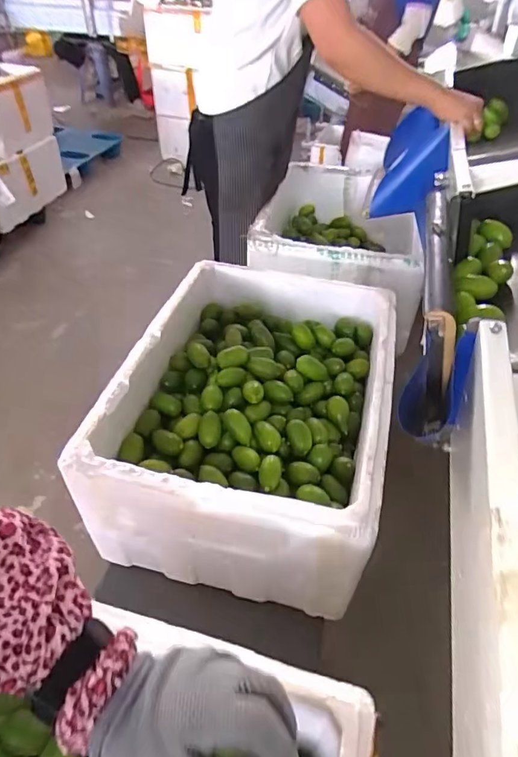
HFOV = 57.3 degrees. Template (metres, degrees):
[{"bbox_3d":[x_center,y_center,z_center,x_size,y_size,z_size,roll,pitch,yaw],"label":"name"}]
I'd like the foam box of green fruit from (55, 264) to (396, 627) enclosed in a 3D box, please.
[{"bbox_3d":[-0.022,0.060,0.905,0.477,0.271,0.561,10,45,9],"label":"foam box of green fruit"}]

